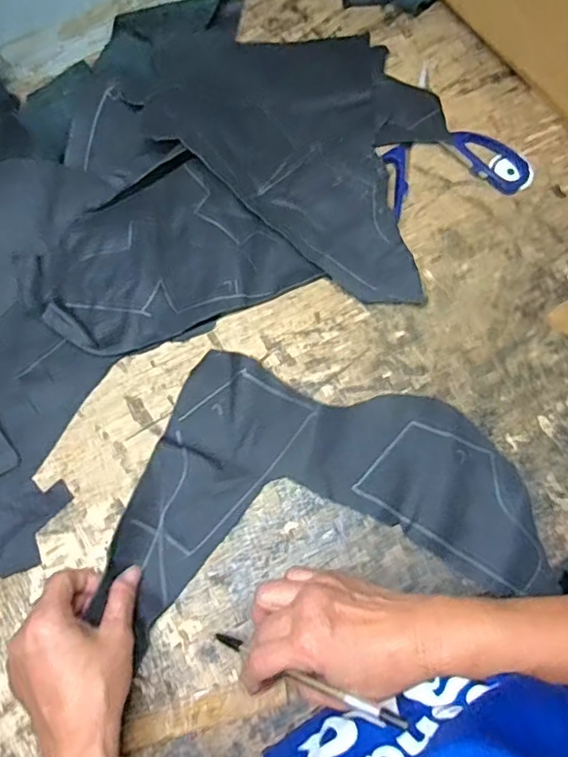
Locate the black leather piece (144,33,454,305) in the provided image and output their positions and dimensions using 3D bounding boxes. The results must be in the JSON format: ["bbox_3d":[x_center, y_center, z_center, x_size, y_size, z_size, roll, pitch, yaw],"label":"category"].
[{"bbox_3d":[0.029,-0.232,0.527,0.329,0.036,0.226,36,76,11],"label":"black leather piece"}]

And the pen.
[{"bbox_3d":[0.012,0.188,0.365,0.143,0.014,0.007,4,69,40],"label":"pen"}]

